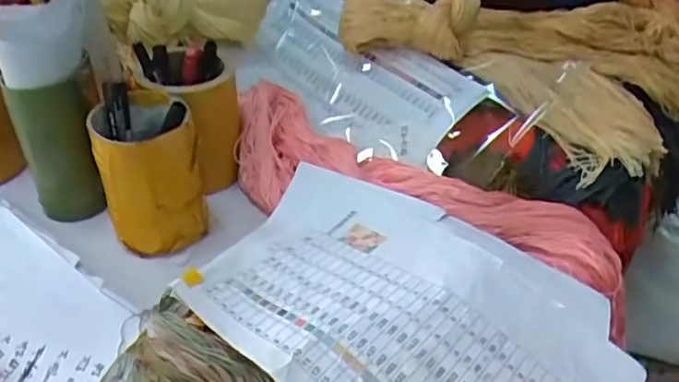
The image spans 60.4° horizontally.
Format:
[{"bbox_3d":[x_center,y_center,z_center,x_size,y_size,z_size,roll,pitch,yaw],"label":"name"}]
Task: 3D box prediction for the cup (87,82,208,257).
[{"bbox_3d":[-0.164,-0.020,0.504,0.080,0.127,0.088,3,37,-2],"label":"cup"}]

